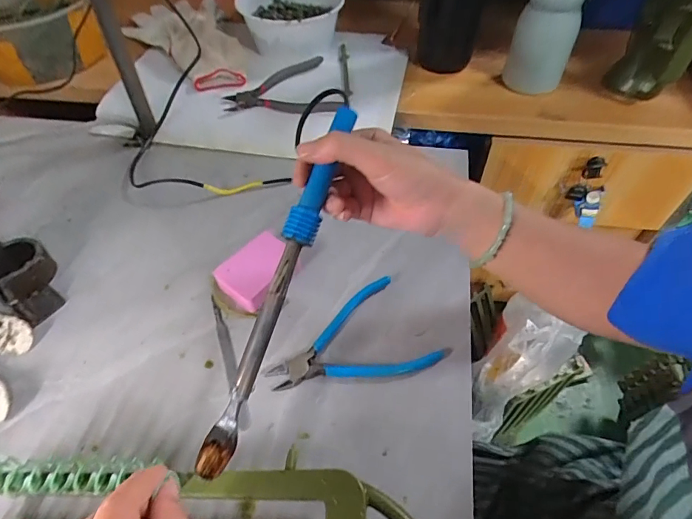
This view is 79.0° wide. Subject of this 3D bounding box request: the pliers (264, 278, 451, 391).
[{"bbox_3d":[0.002,0.069,0.399,0.152,0.013,0.098,-8,53,-5],"label":"pliers"}]

